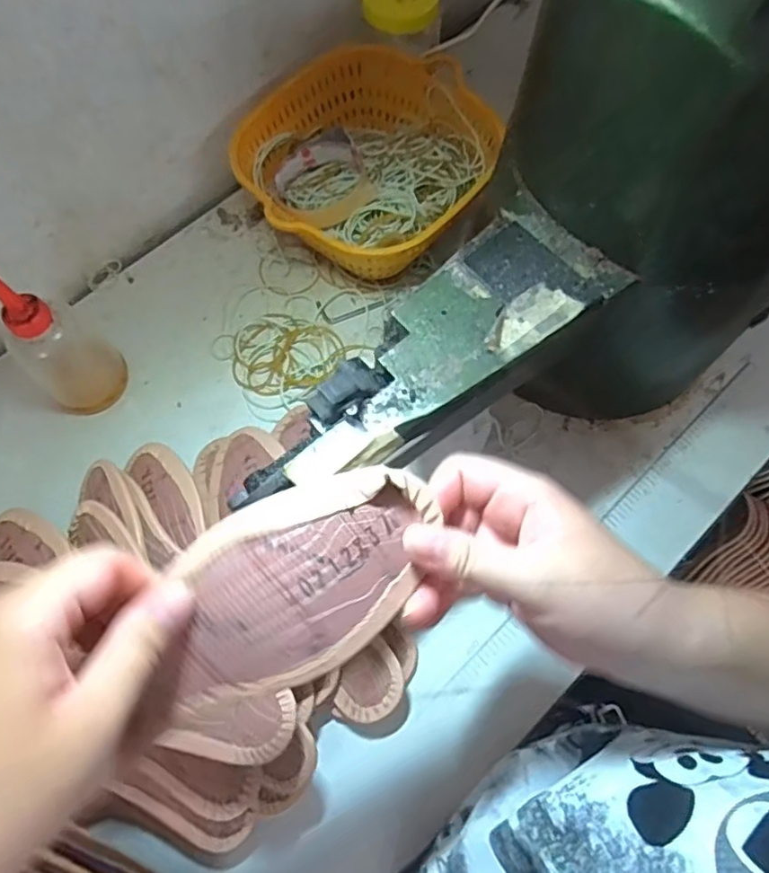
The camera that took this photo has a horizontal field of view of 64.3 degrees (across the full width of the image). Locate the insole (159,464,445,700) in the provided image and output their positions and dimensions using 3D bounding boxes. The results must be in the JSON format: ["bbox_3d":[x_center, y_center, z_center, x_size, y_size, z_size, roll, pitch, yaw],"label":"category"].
[{"bbox_3d":[-0.036,0.064,0.271,0.123,0.024,0.073,-22,97,-13],"label":"insole"}]

